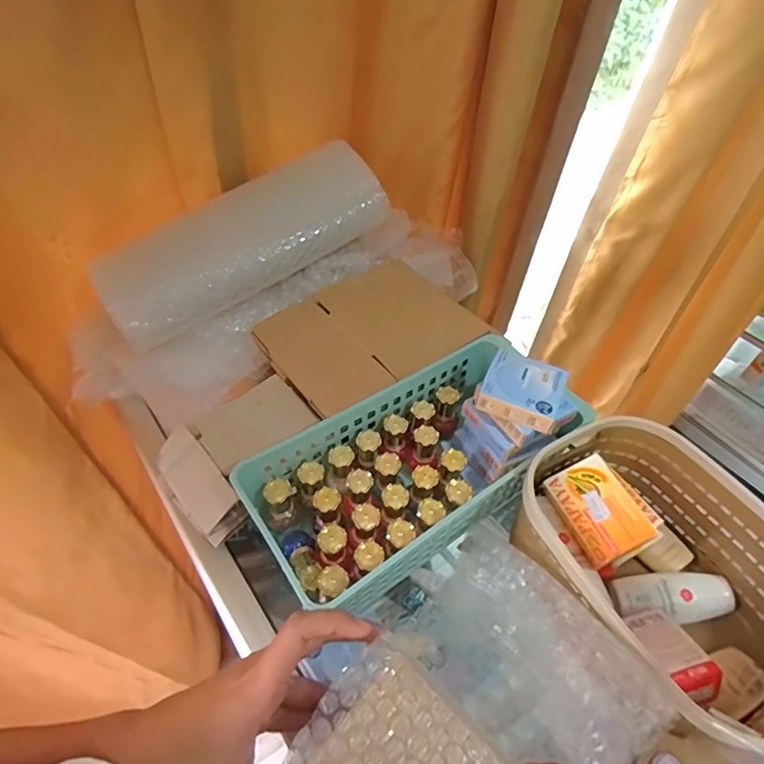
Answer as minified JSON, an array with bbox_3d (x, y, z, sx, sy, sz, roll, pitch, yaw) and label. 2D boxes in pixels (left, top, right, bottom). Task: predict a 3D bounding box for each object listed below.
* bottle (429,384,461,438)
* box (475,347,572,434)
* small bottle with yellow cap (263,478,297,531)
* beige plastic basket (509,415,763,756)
[{"bbox_3d":[0.063,0.031,0.493,0.028,0.050,0.024,-1,20,-5],"label":"bottle"},{"bbox_3d":[0.123,0.006,0.421,0.064,0.017,0.063,23,49,16],"label":"box"},{"bbox_3d":[-0.087,0.104,0.418,0.025,0.043,0.026,-5,48,-9],"label":"small bottle with yellow cap"},{"bbox_3d":[0.209,0.141,0.373,0.165,0.094,0.211,-19,51,-21],"label":"beige plastic basket"}]

